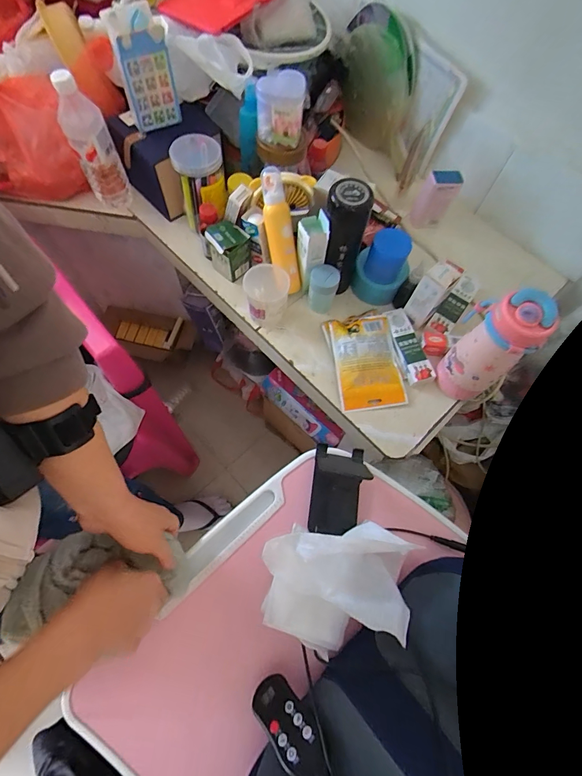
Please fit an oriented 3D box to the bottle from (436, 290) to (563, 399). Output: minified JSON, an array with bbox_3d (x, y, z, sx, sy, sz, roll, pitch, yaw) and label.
[{"bbox_3d":[0.289,-0.060,0.557,0.076,0.193,0.090,-31,72,-15],"label":"bottle"}]

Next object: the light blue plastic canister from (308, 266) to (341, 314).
[{"bbox_3d":[0.056,-0.172,0.664,0.049,0.075,0.051,1,66,-3],"label":"light blue plastic canister"}]

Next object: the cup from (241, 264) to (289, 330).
[{"bbox_3d":[-0.046,-0.160,0.659,0.079,0.075,0.082,1,66,-3],"label":"cup"}]

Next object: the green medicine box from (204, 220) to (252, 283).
[{"bbox_3d":[-0.110,-0.249,0.686,0.063,0.086,0.066,-36,73,-17],"label":"green medicine box"}]

